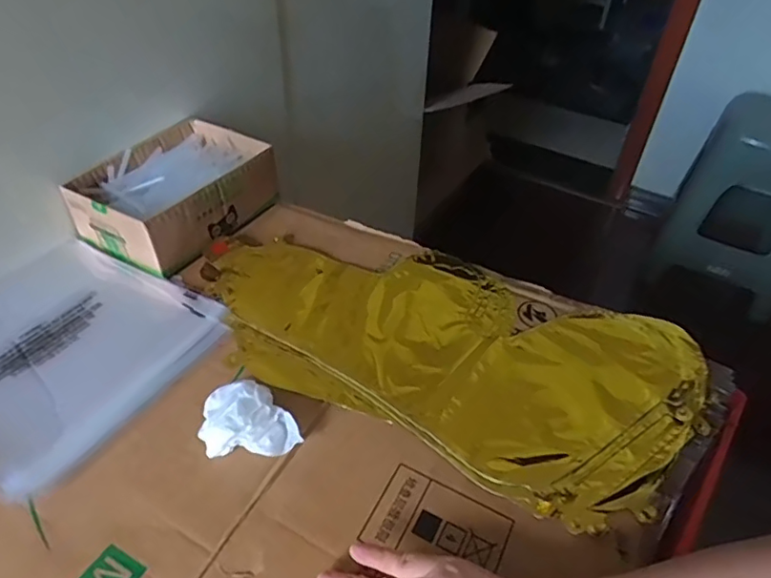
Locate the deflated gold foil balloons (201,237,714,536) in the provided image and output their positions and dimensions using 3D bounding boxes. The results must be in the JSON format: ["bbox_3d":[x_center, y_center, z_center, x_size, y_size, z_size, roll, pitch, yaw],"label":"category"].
[{"bbox_3d":[0.041,0.043,0.501,0.445,0.014,0.221,18,45,16],"label":"deflated gold foil balloons"}]

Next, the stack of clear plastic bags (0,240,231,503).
[{"bbox_3d":[-0.293,0.044,0.490,0.235,0.012,0.212,23,46,21],"label":"stack of clear plastic bags"}]

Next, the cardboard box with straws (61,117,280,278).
[{"bbox_3d":[-0.228,-0.109,0.618,0.138,0.064,0.190,24,47,22],"label":"cardboard box with straws"}]

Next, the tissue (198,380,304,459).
[{"bbox_3d":[-0.101,0.098,0.423,0.068,0.029,0.049,-2,43,-5],"label":"tissue"}]

